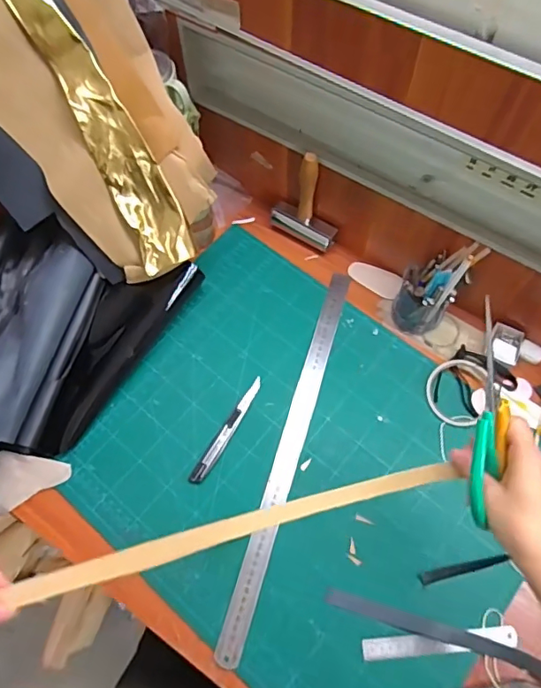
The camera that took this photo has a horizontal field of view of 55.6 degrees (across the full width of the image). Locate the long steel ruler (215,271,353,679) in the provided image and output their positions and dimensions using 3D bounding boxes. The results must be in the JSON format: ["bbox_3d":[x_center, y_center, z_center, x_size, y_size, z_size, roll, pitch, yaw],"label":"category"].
[{"bbox_3d":[0.029,0.125,0.663,0.030,0.006,0.515,16,67,8],"label":"long steel ruler"}]

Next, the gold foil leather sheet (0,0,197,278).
[{"bbox_3d":[-0.208,-0.262,0.596,0.075,0.404,0.042,-37,31,-15],"label":"gold foil leather sheet"}]

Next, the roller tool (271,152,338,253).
[{"bbox_3d":[0.050,-0.207,0.734,0.105,0.158,0.033,32,70,15],"label":"roller tool"}]

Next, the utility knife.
[{"bbox_3d":[-0.054,0.112,0.667,0.020,0.004,0.155,30,69,14],"label":"utility knife"}]

